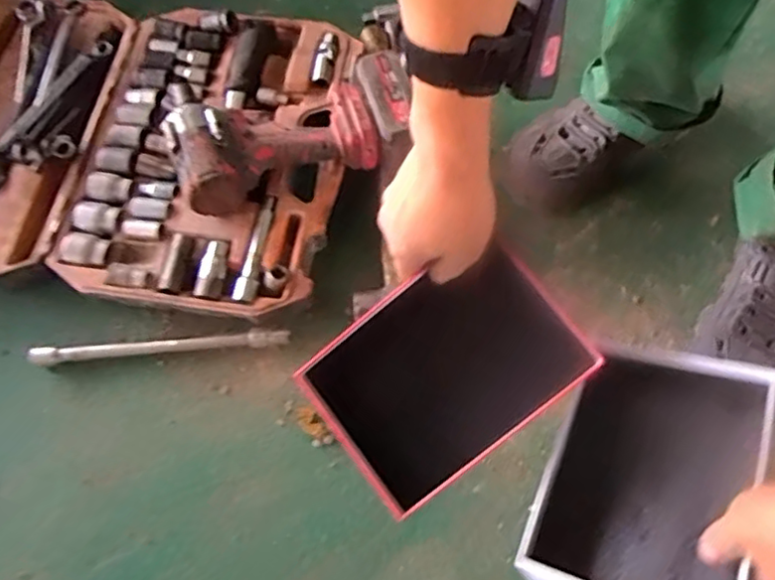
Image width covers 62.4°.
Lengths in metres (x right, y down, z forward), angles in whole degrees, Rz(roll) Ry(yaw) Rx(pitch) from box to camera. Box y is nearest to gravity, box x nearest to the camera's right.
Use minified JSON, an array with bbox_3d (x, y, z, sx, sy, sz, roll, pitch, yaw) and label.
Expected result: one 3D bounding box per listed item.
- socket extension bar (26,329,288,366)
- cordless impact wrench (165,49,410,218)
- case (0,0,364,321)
[{"bbox_3d":[-0.240,0.059,0.676,0.263,0.023,0.017,-5,68,0],"label":"socket extension bar"},{"bbox_3d":[-0.098,-0.169,0.689,0.248,0.066,0.116,-22,63,-3],"label":"cordless impact wrench"},{"bbox_3d":[-0.334,-0.178,0.764,0.572,0.061,0.394,7,68,5],"label":"case"}]

